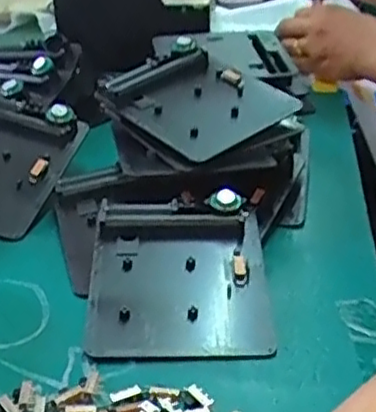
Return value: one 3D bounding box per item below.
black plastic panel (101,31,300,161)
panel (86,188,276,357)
[{"bbox_3d":[0.002,-0.083,0.547,0.110,0.030,0.137,-31,54,-27],"label":"black plastic panel"},{"bbox_3d":[-0.006,0.039,0.432,0.107,0.032,0.120,-2,30,0],"label":"panel"}]

